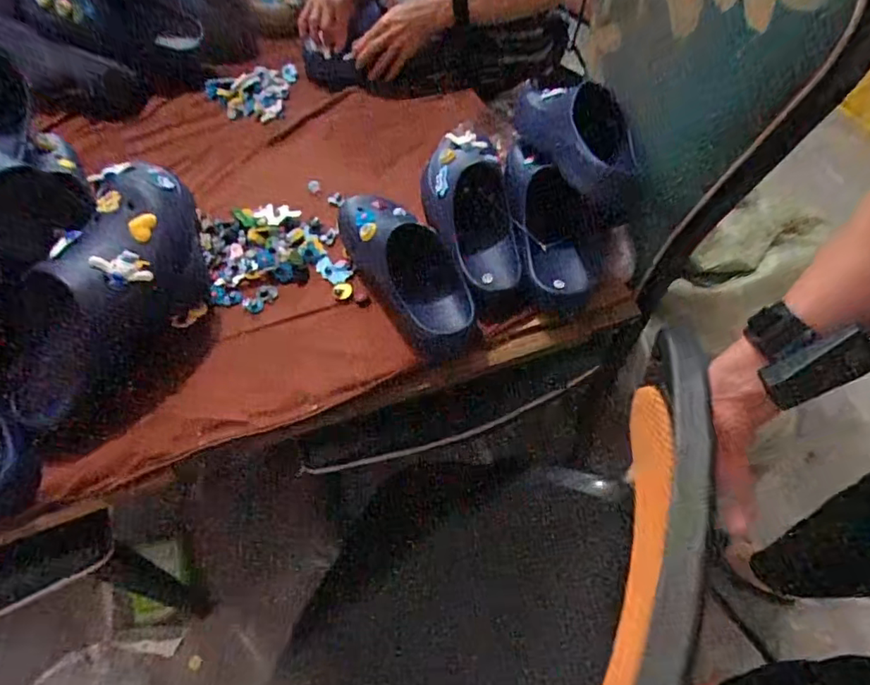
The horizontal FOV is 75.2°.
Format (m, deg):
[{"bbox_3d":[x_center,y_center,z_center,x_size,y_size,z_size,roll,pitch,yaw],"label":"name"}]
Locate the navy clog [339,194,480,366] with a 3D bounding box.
[{"bbox_3d":[-0.036,-0.095,0.692,0.098,0.080,0.264,-28,70,-18],"label":"navy clog"}]

